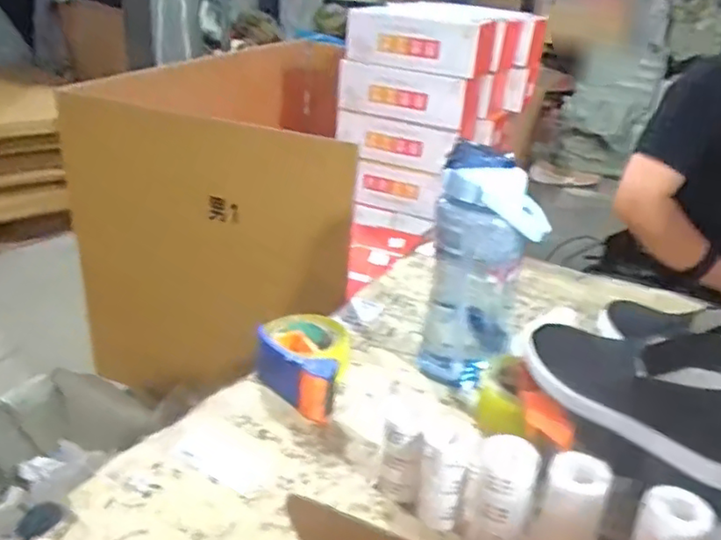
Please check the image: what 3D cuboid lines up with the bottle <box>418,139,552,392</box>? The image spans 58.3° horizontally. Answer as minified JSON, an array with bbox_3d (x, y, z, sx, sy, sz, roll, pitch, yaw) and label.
[{"bbox_3d":[0.140,0.007,0.759,0.123,0.283,0.081,16,29,26],"label":"bottle"}]

